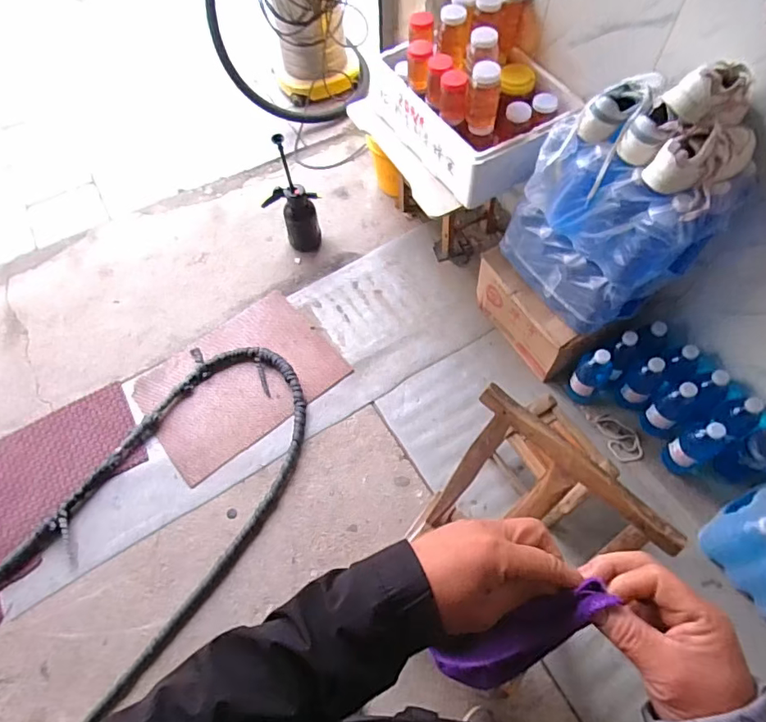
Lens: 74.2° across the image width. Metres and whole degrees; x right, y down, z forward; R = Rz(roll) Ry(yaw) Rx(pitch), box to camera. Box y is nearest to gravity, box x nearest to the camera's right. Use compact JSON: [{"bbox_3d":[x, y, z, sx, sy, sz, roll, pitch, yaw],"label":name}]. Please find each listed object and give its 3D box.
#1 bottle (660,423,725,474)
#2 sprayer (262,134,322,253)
[{"bbox_3d":[0.916,0.259,1.490,0.078,0.280,0.102,-24,63,-12],"label":"bottle"},{"bbox_3d":[-0.344,-0.607,1.867,0.184,0.503,0.116,-24,63,-12],"label":"sprayer"}]

